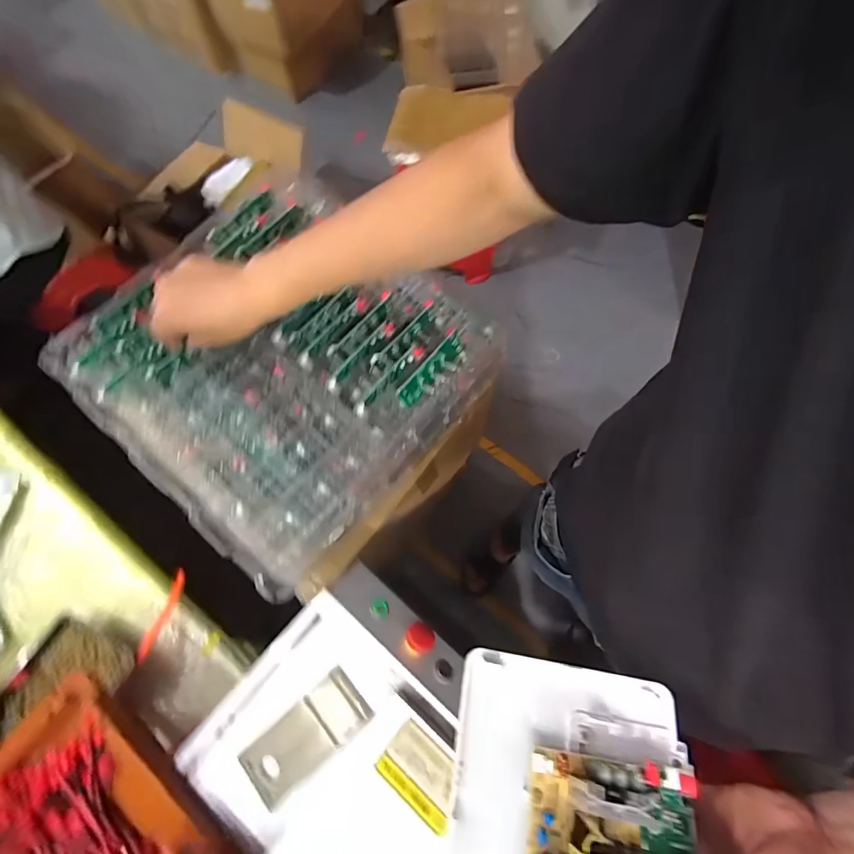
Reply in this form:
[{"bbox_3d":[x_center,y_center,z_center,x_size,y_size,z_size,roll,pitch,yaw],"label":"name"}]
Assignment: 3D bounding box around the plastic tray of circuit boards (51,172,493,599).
[{"bbox_3d":[-0.164,-0.083,0.543,0.388,0.076,0.387,41,78,12],"label":"plastic tray of circuit boards"}]

